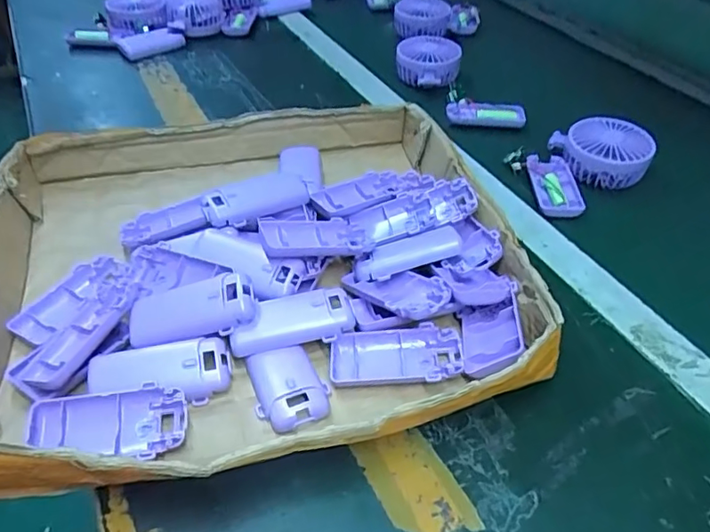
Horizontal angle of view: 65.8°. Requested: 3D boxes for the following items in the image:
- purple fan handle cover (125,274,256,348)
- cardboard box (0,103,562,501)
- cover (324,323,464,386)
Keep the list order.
[{"bbox_3d":[-0.120,0.032,0.400,0.092,0.021,0.039,-14,45,3],"label":"purple fan handle cover"},{"bbox_3d":[-0.083,-0.012,0.457,0.411,0.067,0.383,-11,46,-12],"label":"cardboard box"},{"bbox_3d":[0.029,0.066,0.394,0.093,0.016,0.047,-2,45,-3],"label":"cover"}]

